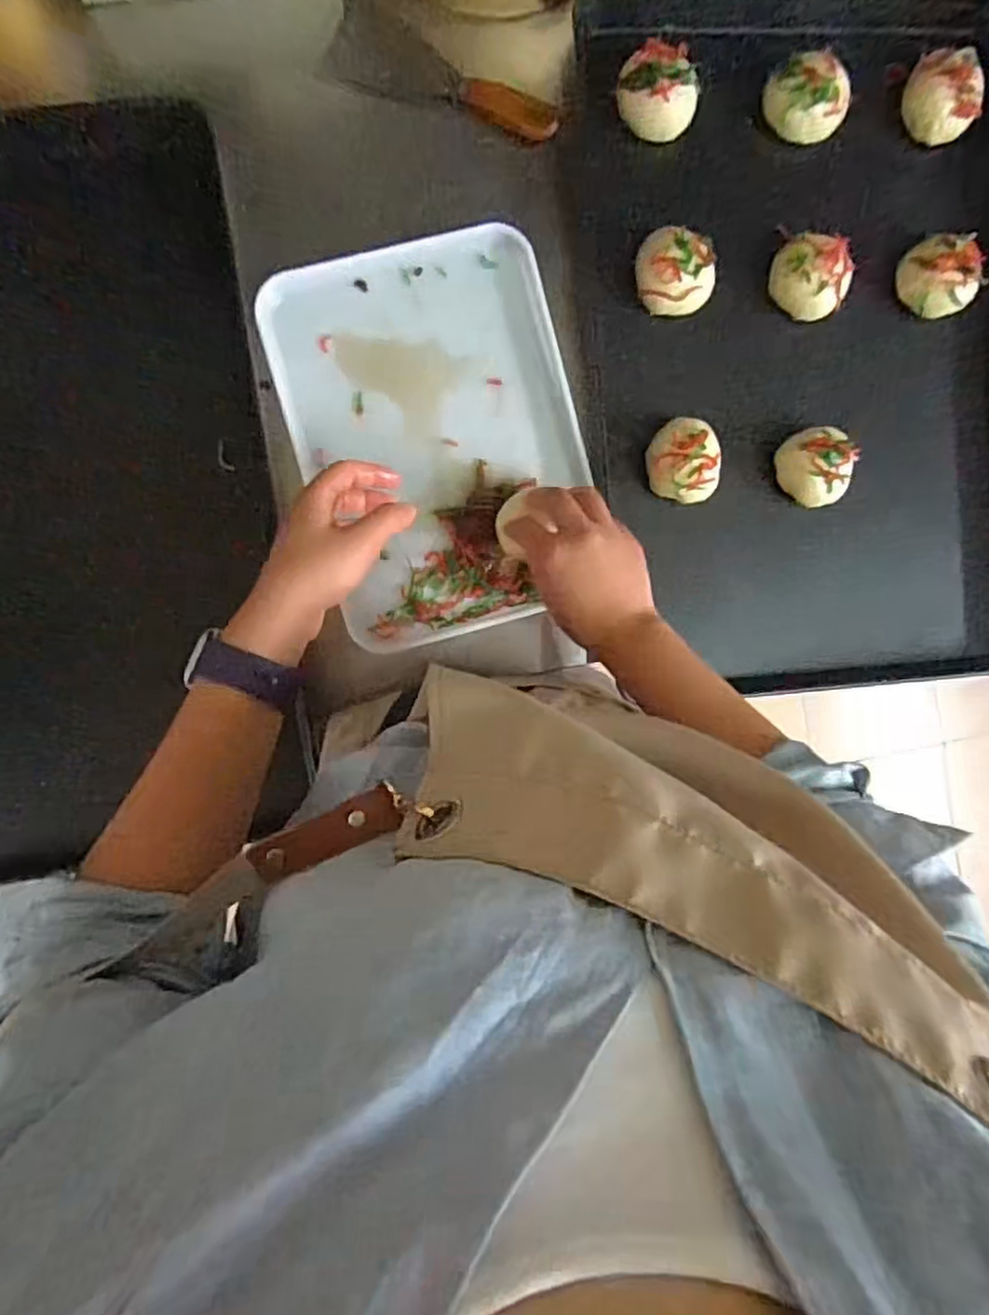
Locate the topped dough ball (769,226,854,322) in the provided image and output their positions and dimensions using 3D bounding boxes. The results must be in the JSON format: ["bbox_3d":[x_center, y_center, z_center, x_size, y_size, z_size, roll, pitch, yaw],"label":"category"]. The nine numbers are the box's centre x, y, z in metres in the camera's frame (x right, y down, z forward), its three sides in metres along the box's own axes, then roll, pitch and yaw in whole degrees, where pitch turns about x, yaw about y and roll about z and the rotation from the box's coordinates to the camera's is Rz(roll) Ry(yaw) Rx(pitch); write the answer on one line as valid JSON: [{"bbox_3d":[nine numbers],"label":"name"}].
[{"bbox_3d":[0.280,-0.335,0.614,0.069,0.043,0.069,3,110,8],"label":"topped dough ball"}]

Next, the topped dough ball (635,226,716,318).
[{"bbox_3d":[0.154,-0.328,0.593,0.060,0.037,0.062,0,94,-6],"label":"topped dough ball"}]

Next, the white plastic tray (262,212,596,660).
[{"bbox_3d":[-0.045,-0.187,0.596,0.234,0.030,0.320,-17,96,-5],"label":"white plastic tray"}]

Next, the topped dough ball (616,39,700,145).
[{"bbox_3d":[0.137,-0.472,0.582,0.067,0.041,0.070,0,94,-6],"label":"topped dough ball"}]

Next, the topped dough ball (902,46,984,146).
[{"bbox_3d":[0.392,-0.491,0.611,0.052,0.044,0.071,-36,97,-3],"label":"topped dough ball"}]

